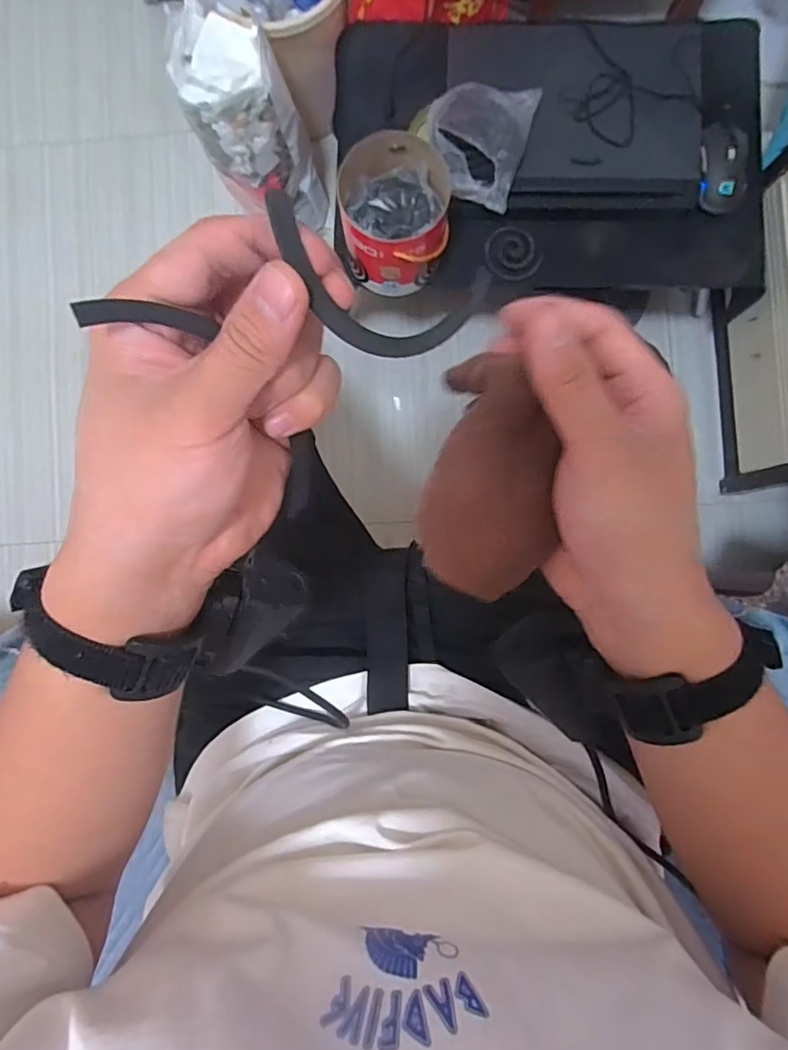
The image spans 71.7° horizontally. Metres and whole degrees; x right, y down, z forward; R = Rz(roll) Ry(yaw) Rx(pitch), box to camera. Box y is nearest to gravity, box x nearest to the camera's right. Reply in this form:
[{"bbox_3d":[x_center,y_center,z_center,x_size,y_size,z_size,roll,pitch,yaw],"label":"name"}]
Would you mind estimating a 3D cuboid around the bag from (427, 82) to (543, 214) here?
[{"bbox_3d":[0.110,-0.513,0.725,0.127,0.029,0.151,16,88,2],"label":"bag"}]

